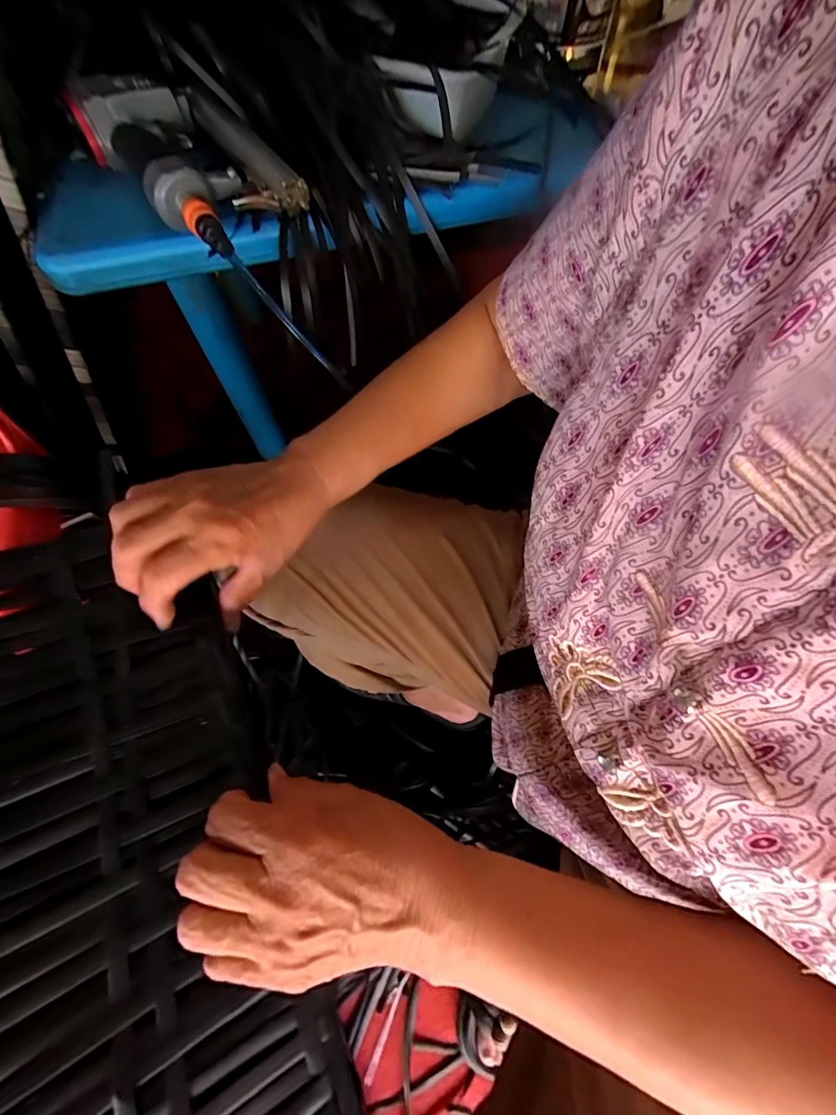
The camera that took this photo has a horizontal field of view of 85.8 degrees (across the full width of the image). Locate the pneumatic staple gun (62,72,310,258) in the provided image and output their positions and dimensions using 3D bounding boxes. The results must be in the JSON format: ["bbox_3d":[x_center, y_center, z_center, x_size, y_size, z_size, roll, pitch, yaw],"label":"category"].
[{"bbox_3d":[-0.229,-0.403,0.448,0.121,0.049,0.271,-39,74,-17],"label":"pneumatic staple gun"}]

